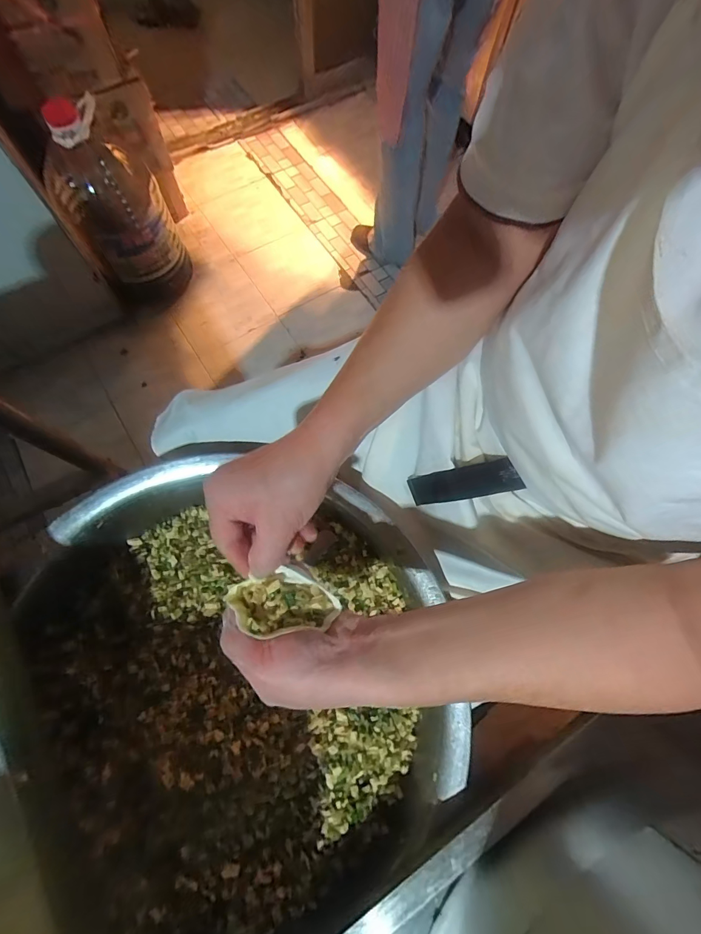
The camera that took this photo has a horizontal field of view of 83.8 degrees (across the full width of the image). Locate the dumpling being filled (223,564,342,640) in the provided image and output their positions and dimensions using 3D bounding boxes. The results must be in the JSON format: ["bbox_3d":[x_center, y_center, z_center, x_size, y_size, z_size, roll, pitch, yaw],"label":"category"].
[{"bbox_3d":[-0.053,0.102,0.301,0.083,0.022,0.046,-6,72,-4],"label":"dumpling being filled"}]

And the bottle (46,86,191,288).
[{"bbox_3d":[-0.657,-0.729,1.089,0.261,0.433,0.256,-26,75,-10],"label":"bottle"}]

